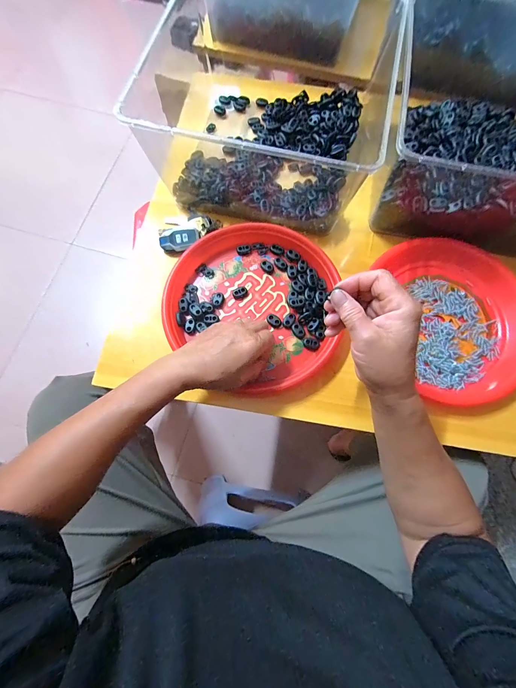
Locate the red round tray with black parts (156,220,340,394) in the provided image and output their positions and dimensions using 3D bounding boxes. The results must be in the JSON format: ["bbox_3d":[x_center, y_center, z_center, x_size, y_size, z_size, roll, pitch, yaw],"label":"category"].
[{"bbox_3d":[0.000,-0.060,0.398,0.239,0.027,0.218,0,74,0],"label":"red round tray with black parts"}]

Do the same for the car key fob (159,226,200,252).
[{"bbox_3d":[-0.115,-0.154,0.424,0.059,0.011,0.033,-11,74,-3],"label":"car key fob"}]

